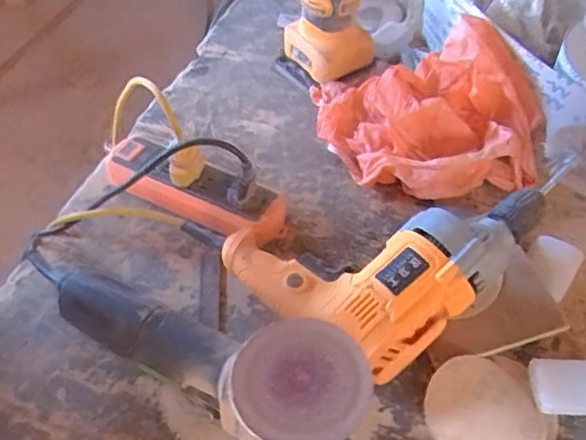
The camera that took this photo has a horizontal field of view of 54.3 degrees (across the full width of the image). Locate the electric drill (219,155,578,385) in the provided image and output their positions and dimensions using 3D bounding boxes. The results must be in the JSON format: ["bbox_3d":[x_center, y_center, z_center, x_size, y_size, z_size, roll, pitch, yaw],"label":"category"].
[{"bbox_3d":[0.095,0.005,0.544,0.275,0.084,0.205,-35,58,-26],"label":"electric drill"}]

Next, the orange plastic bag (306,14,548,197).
[{"bbox_3d":[0.142,-0.124,0.634,0.193,0.115,0.234,-22,53,-17],"label":"orange plastic bag"}]

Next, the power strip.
[{"bbox_3d":[-0.108,-0.029,0.608,0.212,0.041,0.076,20,53,17],"label":"power strip"}]

